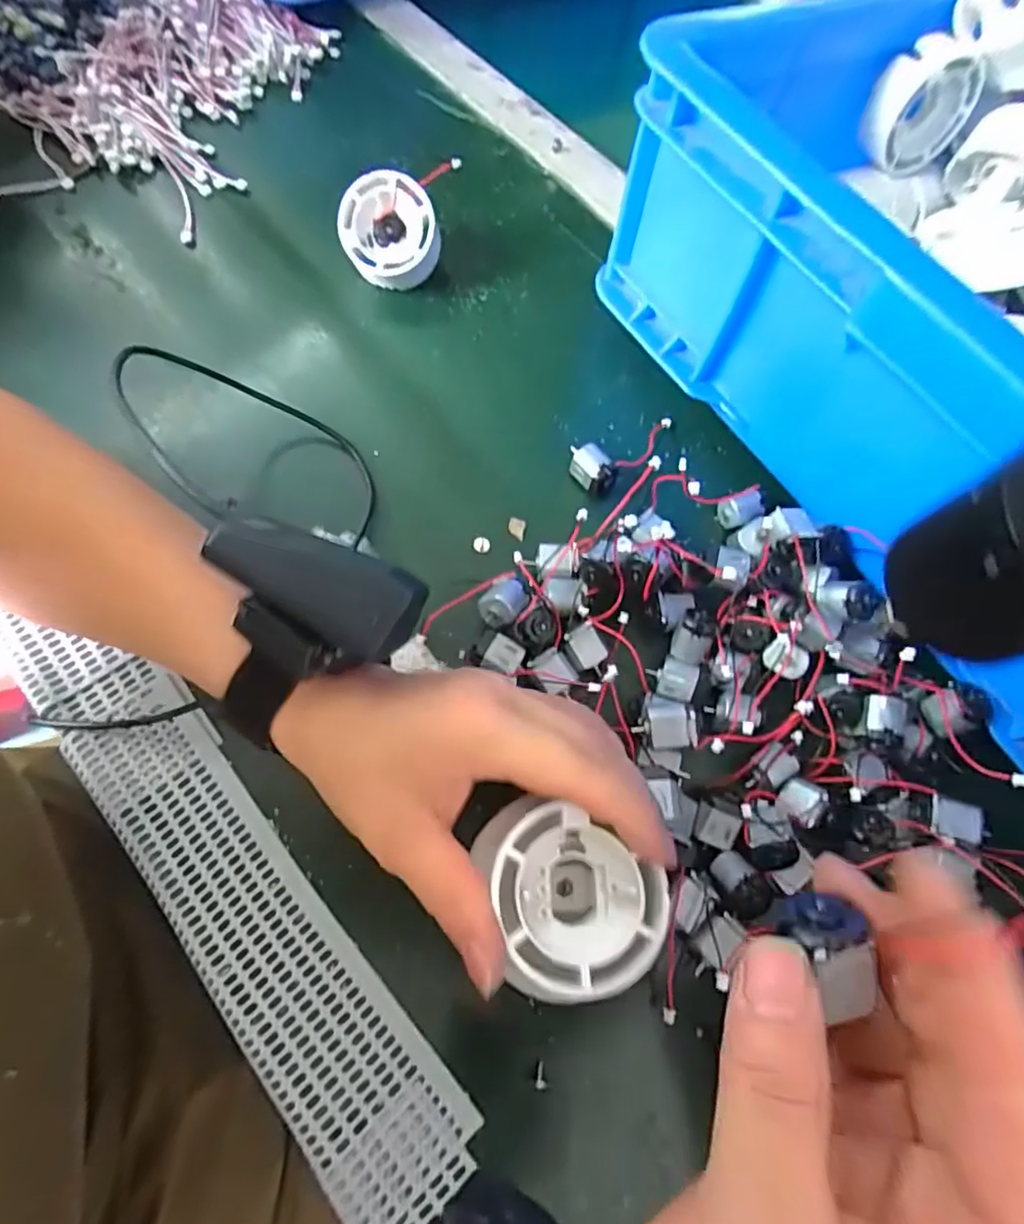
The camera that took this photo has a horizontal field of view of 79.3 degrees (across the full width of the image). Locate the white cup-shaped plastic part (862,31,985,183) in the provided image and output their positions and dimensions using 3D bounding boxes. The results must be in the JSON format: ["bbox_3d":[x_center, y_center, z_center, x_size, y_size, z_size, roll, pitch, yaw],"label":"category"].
[{"bbox_3d":[0.216,-0.269,0.329,0.052,0.052,0.028,-20,70,-14],"label":"white cup-shaped plastic part"}]

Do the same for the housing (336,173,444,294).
[{"bbox_3d":[-0.070,-0.221,0.360,0.055,0.029,0.053,1,100,7],"label":"housing"}]

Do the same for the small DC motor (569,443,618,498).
[{"bbox_3d":[0.043,-0.074,0.328,0.015,0.019,0.027,-34,74,-19],"label":"small DC motor"}]

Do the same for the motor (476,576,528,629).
[{"bbox_3d":[-0.003,-0.004,0.289,0.020,0.015,0.025,39,68,11],"label":"motor"}]

